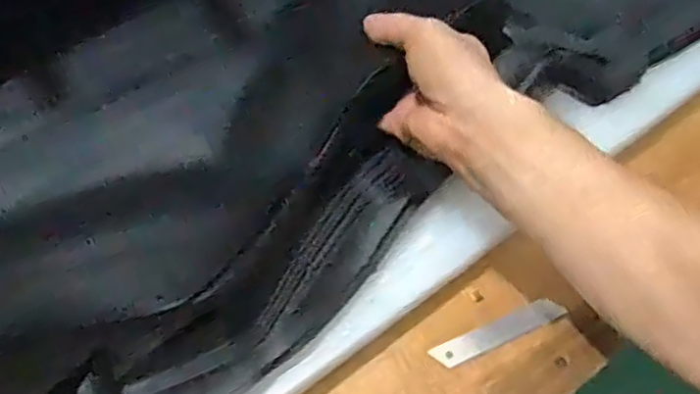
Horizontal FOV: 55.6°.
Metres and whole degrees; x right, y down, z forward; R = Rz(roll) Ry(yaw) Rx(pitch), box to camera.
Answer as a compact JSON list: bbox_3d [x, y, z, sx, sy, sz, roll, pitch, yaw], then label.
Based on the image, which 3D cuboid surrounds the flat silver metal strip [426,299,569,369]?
[{"bbox_3d":[0.106,0.095,0.469,0.100,0.005,0.018,-21,65,-12],"label":"flat silver metal strip"}]

